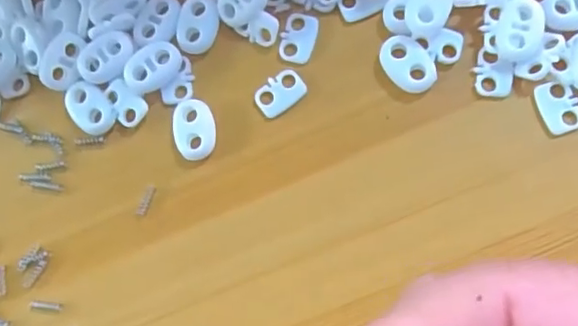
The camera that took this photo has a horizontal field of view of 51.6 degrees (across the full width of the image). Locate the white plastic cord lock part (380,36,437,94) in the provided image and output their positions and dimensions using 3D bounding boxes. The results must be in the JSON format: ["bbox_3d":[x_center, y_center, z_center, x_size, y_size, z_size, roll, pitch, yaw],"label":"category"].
[{"bbox_3d":[0.042,-0.035,0.212,0.015,0.005,0.022,-33,79,2],"label":"white plastic cord lock part"}]

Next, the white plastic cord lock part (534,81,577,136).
[{"bbox_3d":[0.092,-0.019,0.203,0.013,0.004,0.018,-13,80,5],"label":"white plastic cord lock part"}]

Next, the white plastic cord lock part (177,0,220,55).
[{"bbox_3d":[-0.034,-0.052,0.223,0.015,0.004,0.022,8,83,8],"label":"white plastic cord lock part"}]

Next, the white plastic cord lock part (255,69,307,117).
[{"bbox_3d":[-0.003,-0.026,0.218,0.018,0.004,0.012,-36,79,1],"label":"white plastic cord lock part"}]

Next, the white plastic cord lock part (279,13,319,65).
[{"bbox_3d":[0.004,-0.046,0.220,0.012,0.004,0.019,15,84,9],"label":"white plastic cord lock part"}]

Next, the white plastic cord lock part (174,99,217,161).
[{"bbox_3d":[-0.034,-0.012,0.219,0.014,0.006,0.022,-10,80,6],"label":"white plastic cord lock part"}]

